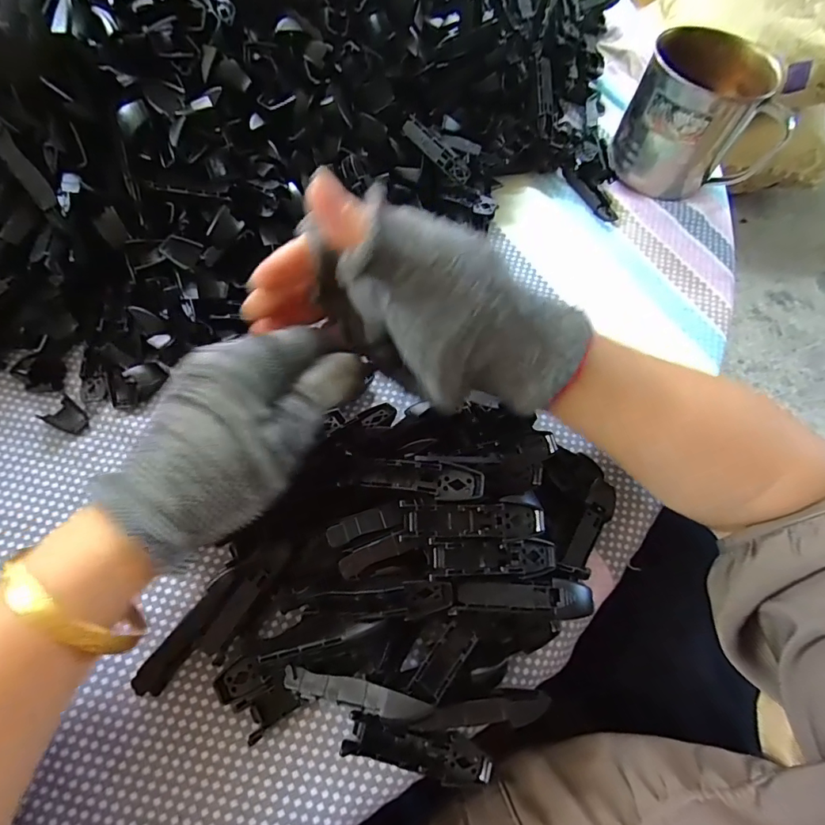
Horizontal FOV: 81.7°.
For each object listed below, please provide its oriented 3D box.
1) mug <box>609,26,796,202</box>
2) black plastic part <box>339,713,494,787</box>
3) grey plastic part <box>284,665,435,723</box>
[{"bbox_3d":[0.233,-0.232,0.380,0.115,0.078,0.097,36,69,13],"label":"mug"},{"bbox_3d":[0.003,0.158,0.222,0.068,0.013,0.018,12,63,4],"label":"black plastic part"},{"bbox_3d":[-0.025,0.122,0.207,0.067,0.005,0.011,2,61,19],"label":"grey plastic part"}]

